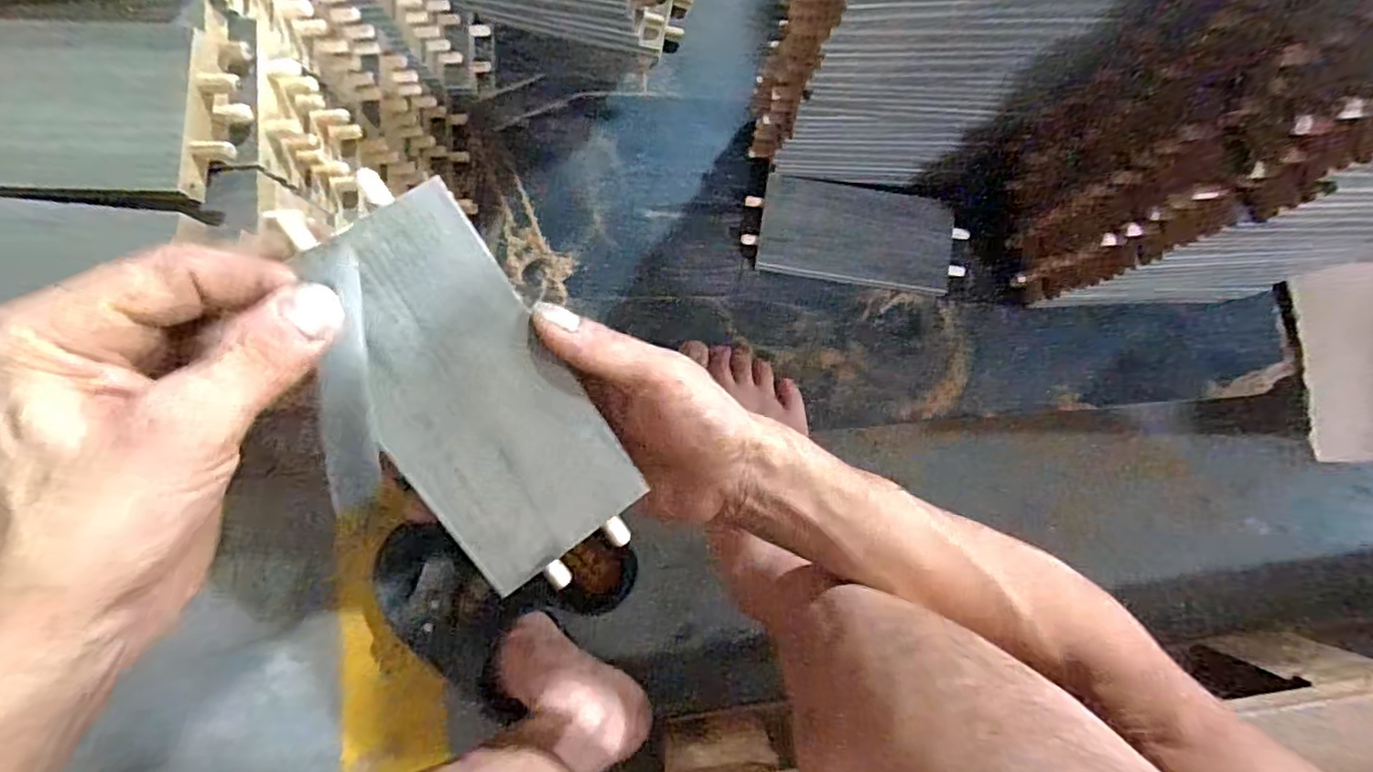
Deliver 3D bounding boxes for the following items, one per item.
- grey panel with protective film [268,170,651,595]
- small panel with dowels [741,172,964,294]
[{"bbox_3d":[-0.084,0.005,0.250,0.075,0.008,0.168,-34,106,-12],"label":"grey panel with protective film"},{"bbox_3d":[0.137,-0.123,0.509,0.170,0.015,0.075,9,85,-1],"label":"small panel with dowels"}]

